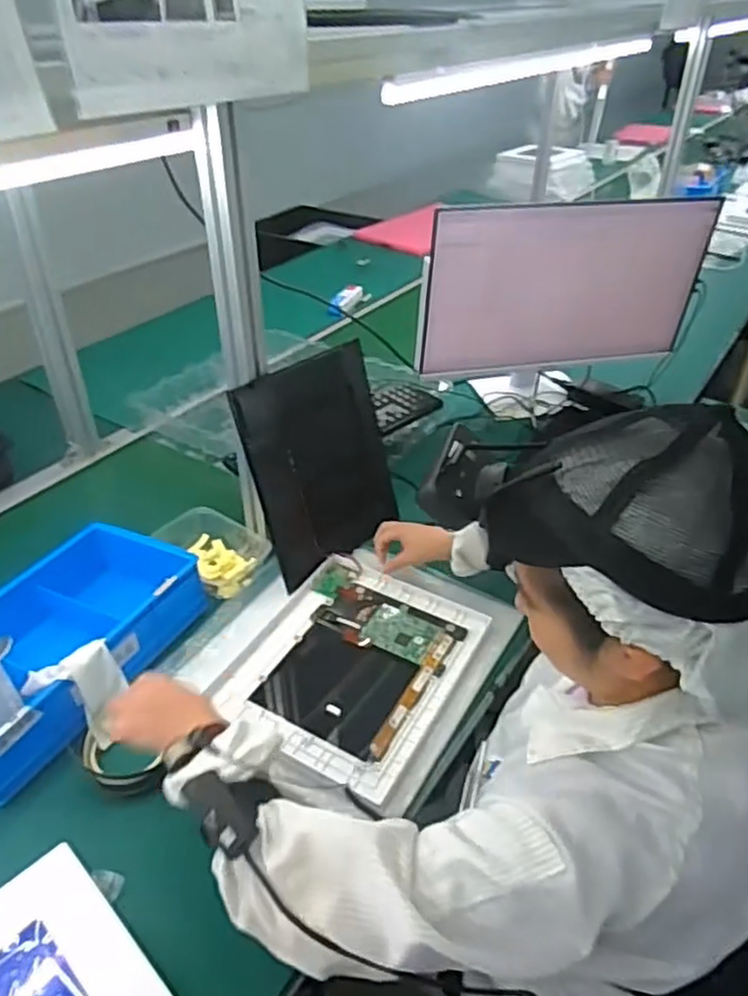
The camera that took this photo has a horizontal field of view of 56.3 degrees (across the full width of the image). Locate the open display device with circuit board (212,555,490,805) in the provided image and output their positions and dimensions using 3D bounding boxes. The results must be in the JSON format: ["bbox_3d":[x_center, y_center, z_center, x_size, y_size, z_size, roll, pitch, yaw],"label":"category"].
[{"bbox_3d":[-0.020,0.205,0.882,0.246,0.026,0.297,20,41,23],"label":"open display device with circuit board"}]

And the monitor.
[{"bbox_3d":[0.333,-0.360,1.301,0.515,0.389,0.156,-4,38,-6],"label":"monitor"}]

